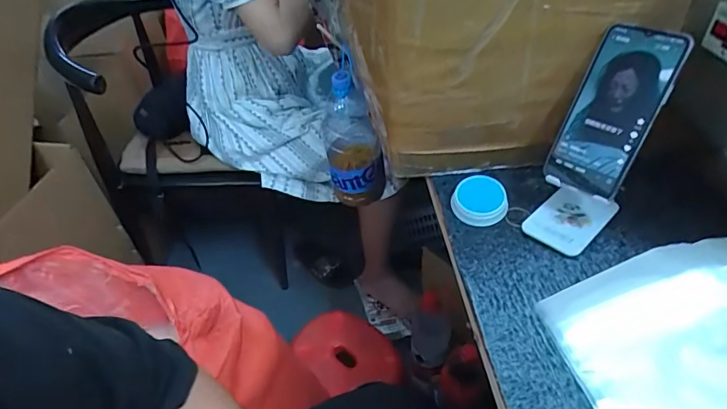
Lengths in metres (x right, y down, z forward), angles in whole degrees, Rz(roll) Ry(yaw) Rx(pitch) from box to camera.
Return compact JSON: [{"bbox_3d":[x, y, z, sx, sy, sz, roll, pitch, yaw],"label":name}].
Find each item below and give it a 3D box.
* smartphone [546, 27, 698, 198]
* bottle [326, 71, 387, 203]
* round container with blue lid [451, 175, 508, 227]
[{"bbox_3d":[0.245,-0.090,0.446,0.077,0.158,0.010,31,22,34],"label":"smartphone"},{"bbox_3d":[-0.018,-0.111,0.776,0.092,0.237,0.090,-7,42,-1],"label":"bottle"},{"bbox_3d":[0.135,-0.004,0.525,0.060,0.031,0.057,-3,42,3],"label":"round container with blue lid"}]

